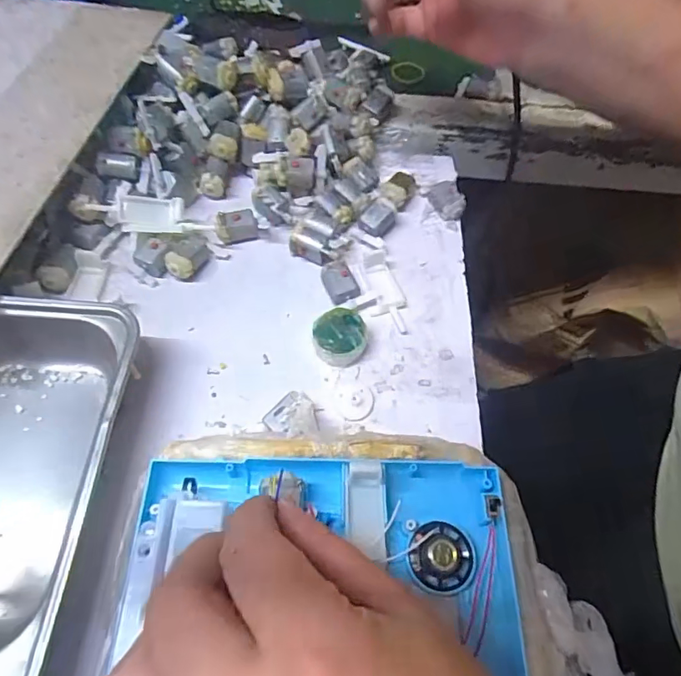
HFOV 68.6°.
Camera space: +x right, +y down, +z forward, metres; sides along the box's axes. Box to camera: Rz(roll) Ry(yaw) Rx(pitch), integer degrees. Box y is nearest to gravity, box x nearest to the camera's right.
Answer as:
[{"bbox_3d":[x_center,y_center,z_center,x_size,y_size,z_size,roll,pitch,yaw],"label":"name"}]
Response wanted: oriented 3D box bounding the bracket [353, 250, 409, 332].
[{"bbox_3d":[0.029,-0.031,0.327,0.025,0.012,0.059,-13,63,-11],"label":"bracket"}]

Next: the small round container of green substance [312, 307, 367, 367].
[{"bbox_3d":[-0.001,-0.001,0.307,0.031,0.015,0.032,2,61,-3],"label":"small round container of green substance"}]

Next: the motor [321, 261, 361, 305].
[{"bbox_3d":[-0.001,-0.035,0.324,0.021,0.010,0.025,-20,64,-14],"label":"motor"}]

